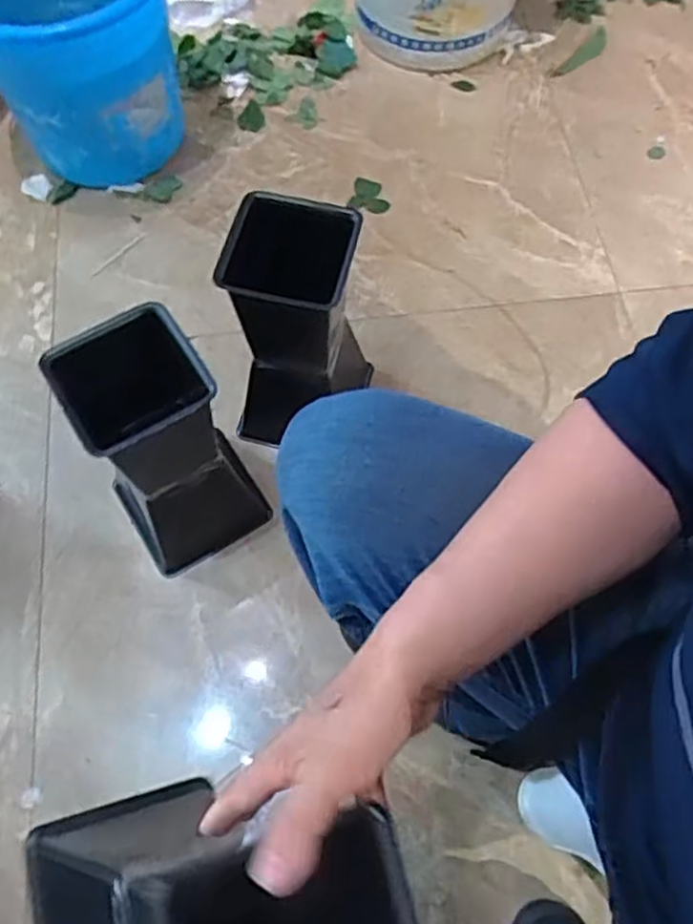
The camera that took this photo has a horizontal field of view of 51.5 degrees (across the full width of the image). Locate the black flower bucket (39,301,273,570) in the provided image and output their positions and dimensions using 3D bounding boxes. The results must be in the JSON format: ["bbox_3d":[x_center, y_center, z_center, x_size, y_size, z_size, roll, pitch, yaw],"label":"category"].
[{"bbox_3d":[-0.189,-0.006,0.747,0.137,0.291,0.143,-29,70,-13],"label":"black flower bucket"}]

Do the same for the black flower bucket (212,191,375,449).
[{"bbox_3d":[-0.051,-0.134,0.803,0.137,0.298,0.126,12,66,4],"label":"black flower bucket"}]

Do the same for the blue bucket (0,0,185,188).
[{"bbox_3d":[-0.371,-0.584,0.993,0.279,0.261,0.300,0,66,-1],"label":"blue bucket"}]

